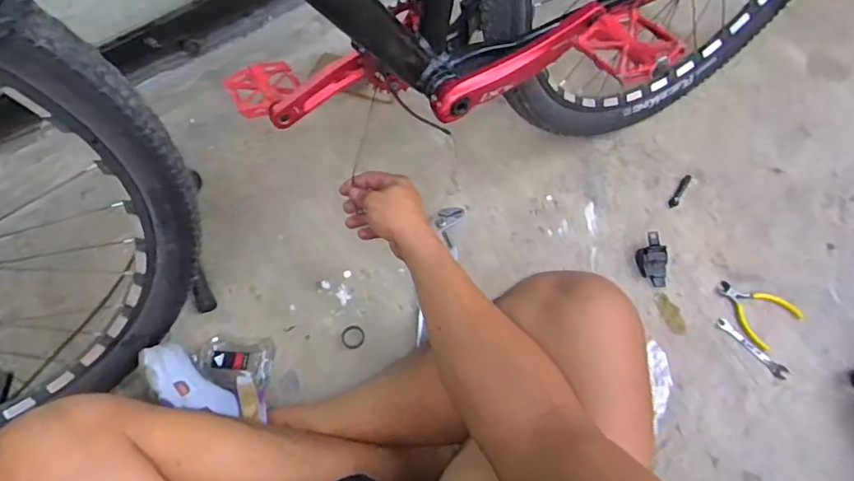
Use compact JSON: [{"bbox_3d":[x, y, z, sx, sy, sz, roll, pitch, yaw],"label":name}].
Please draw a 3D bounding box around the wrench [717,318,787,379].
[{"bbox_3d":[0.486,0.162,0.819,0.023,0.006,0.109,-36,65,-20],"label":"wrench"}]

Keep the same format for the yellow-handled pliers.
[{"bbox_3d":[0.513,0.100,0.847,0.102,0.010,0.111,-32,69,-15],"label":"yellow-handled pliers"}]

